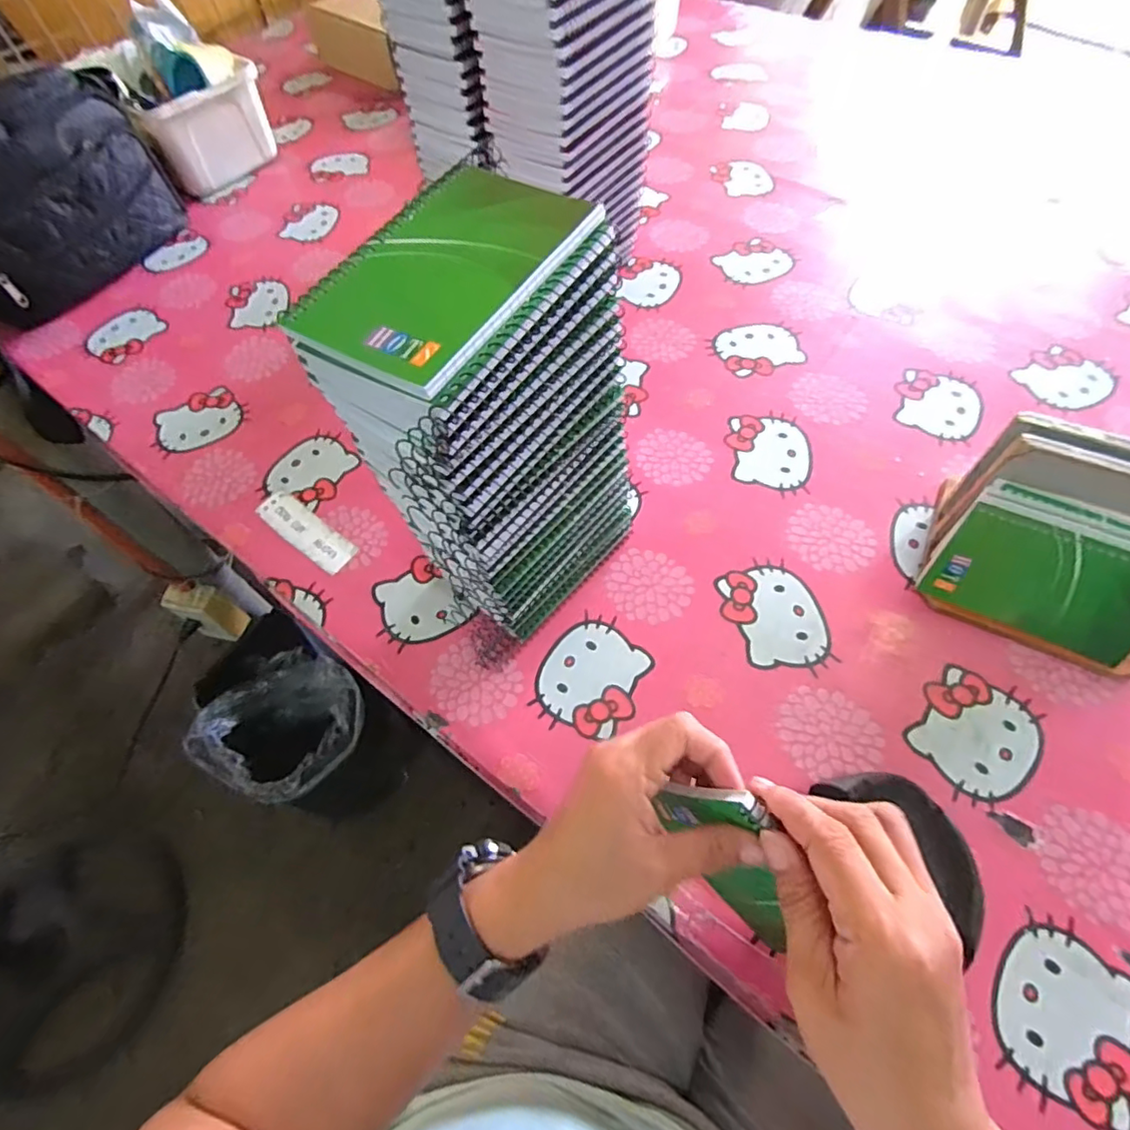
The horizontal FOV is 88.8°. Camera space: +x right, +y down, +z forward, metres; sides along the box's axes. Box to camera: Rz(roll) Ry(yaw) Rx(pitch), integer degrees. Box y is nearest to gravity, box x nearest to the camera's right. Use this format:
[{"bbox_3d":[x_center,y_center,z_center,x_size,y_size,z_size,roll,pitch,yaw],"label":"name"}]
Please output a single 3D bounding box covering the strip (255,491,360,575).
[{"bbox_3d":[-0.224,-0.030,0.496,0.105,0.005,0.032,33,67,20],"label":"strip"}]

